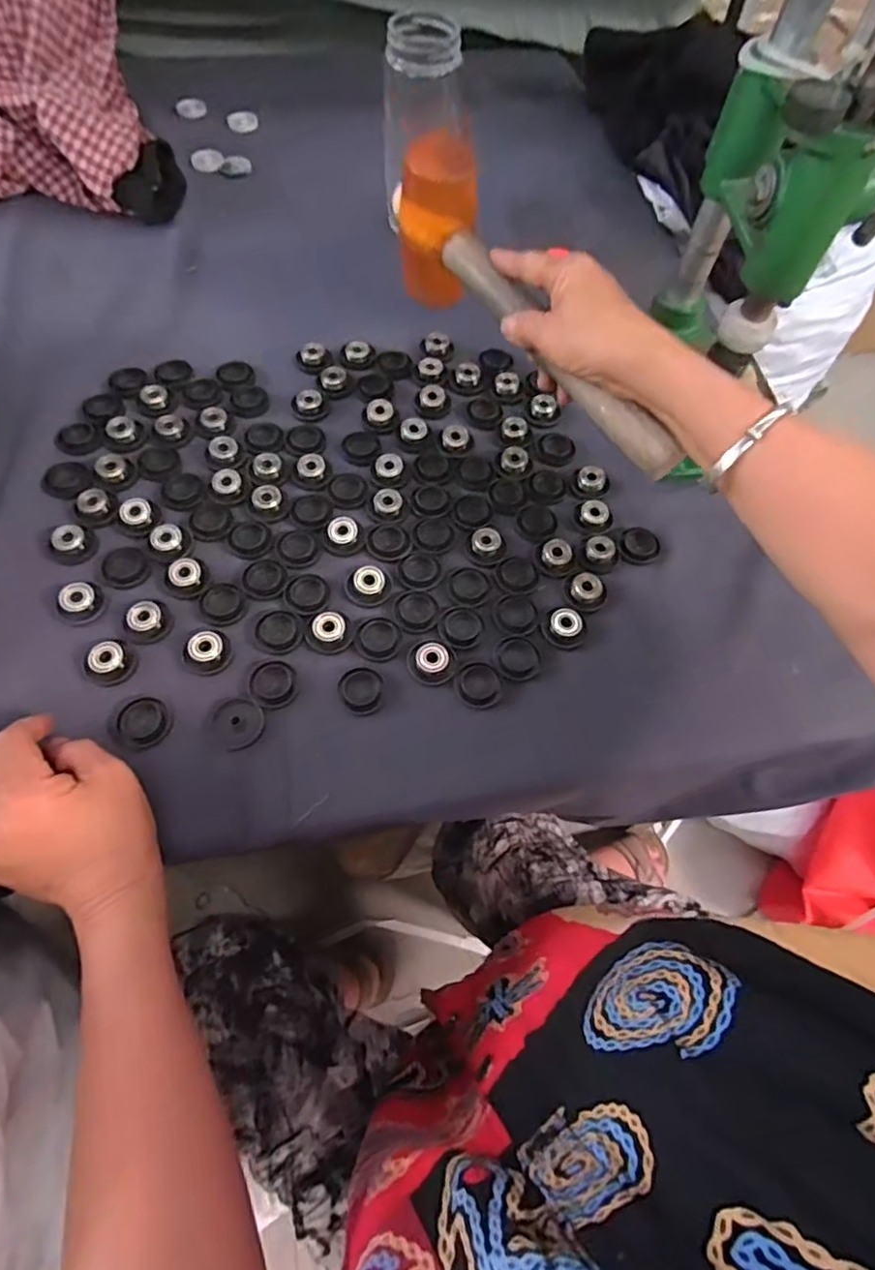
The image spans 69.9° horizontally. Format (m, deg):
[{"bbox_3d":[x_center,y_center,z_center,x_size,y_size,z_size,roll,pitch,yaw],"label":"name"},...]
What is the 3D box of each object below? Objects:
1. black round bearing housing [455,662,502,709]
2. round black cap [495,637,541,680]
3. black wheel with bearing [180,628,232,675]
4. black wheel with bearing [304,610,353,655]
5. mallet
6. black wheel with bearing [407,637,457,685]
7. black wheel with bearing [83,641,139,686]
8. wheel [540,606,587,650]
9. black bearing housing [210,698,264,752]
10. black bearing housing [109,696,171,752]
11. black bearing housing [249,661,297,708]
[{"bbox_3d":[0.028,0.034,0.423,0.030,0.004,0.031,4,74,-13],"label":"black round bearing housing"},{"bbox_3d":[0.056,0.016,0.434,0.031,0.006,0.029,1,64,-2],"label":"round black cap"},{"bbox_3d":[-0.154,0.008,0.414,0.031,0.013,0.032,1,64,-2],"label":"black wheel with bearing"},{"bbox_3d":[-0.075,-0.002,0.431,0.031,0.009,0.029,1,64,-2],"label":"black wheel with bearing"},{"bbox_3d":[0.066,-0.217,0.451,0.046,0.115,0.286,-31,78,-16],"label":"mallet"},{"bbox_3d":[-0.004,0.016,0.425,0.032,0.006,0.032,1,64,-2],"label":"black wheel with bearing"},{"bbox_3d":[-0.214,0.018,0.409,0.026,0.010,0.029,13,64,4],"label":"black wheel with bearing"},{"bbox_3d":[0.090,-0.006,0.443,0.029,0.007,0.028,1,64,-2],"label":"wheel"},{"bbox_3d":[-0.128,0.056,0.398,0.031,0.010,0.031,1,64,-2],"label":"black bearing housing"},{"bbox_3d":[-0.188,0.053,0.393,0.036,0.006,0.033,18,64,7],"label":"black bearing housing"},{"bbox_3d":[-0.108,0.032,0.411,0.029,0.008,0.030,-15,65,-9],"label":"black bearing housing"}]

